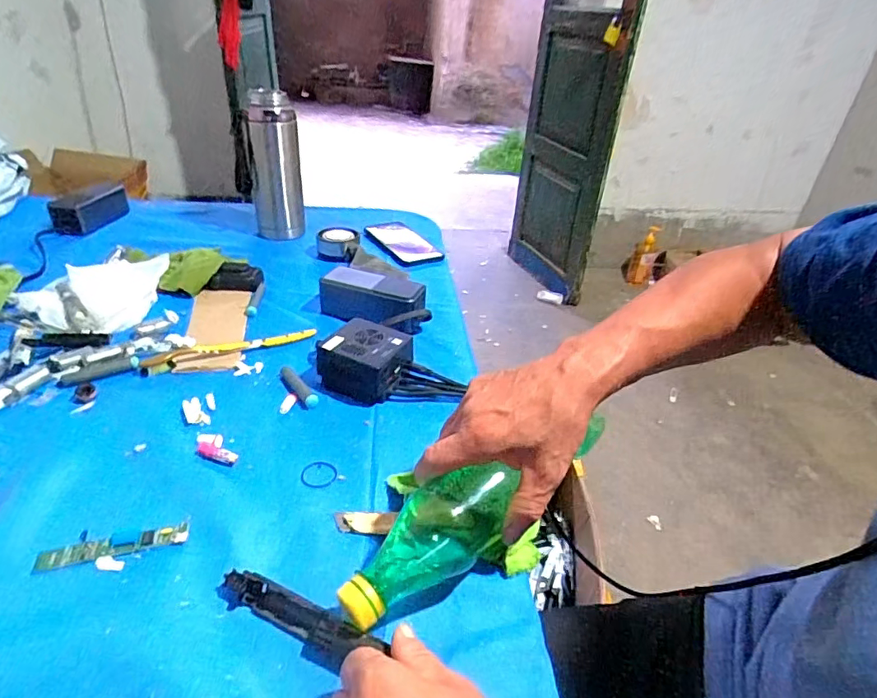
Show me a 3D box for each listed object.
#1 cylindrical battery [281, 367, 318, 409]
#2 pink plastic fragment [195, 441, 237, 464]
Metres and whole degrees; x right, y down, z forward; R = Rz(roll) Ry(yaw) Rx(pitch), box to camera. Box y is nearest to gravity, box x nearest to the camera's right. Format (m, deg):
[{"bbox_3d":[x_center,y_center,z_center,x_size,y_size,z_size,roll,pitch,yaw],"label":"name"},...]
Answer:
[{"bbox_3d":[-0.145,0.039,0.527,0.015,0.011,0.066,-19,40,-34],"label":"cylindrical battery"},{"bbox_3d":[-0.194,0.090,0.441,0.039,0.005,0.015,14,33,11],"label":"pink plastic fragment"}]

